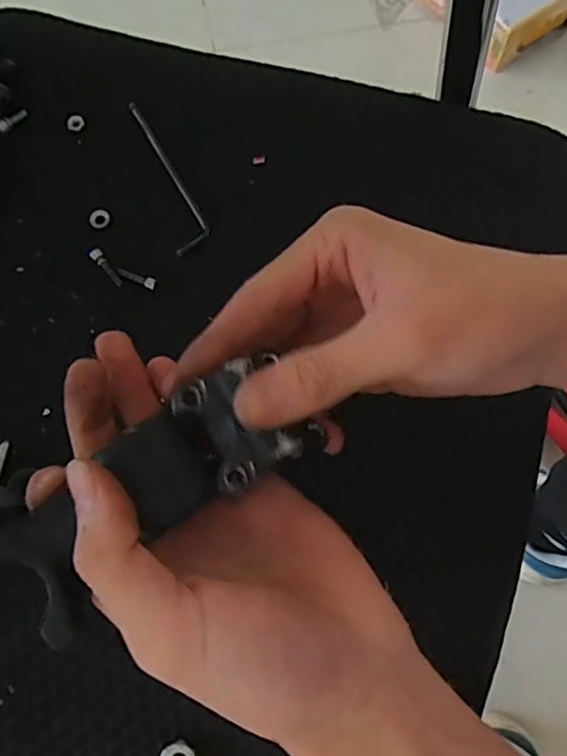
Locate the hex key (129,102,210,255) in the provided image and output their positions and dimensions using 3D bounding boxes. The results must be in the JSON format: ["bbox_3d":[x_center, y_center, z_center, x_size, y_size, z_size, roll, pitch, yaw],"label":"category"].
[{"bbox_3d":[-0.074,-0.125,0.362,0.021,0.006,0.112,-22,74,-9],"label":"hex key"}]

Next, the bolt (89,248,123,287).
[{"bbox_3d":[-0.102,-0.064,0.344,0.006,0.004,0.026,-39,78,-13],"label":"bolt"}]

